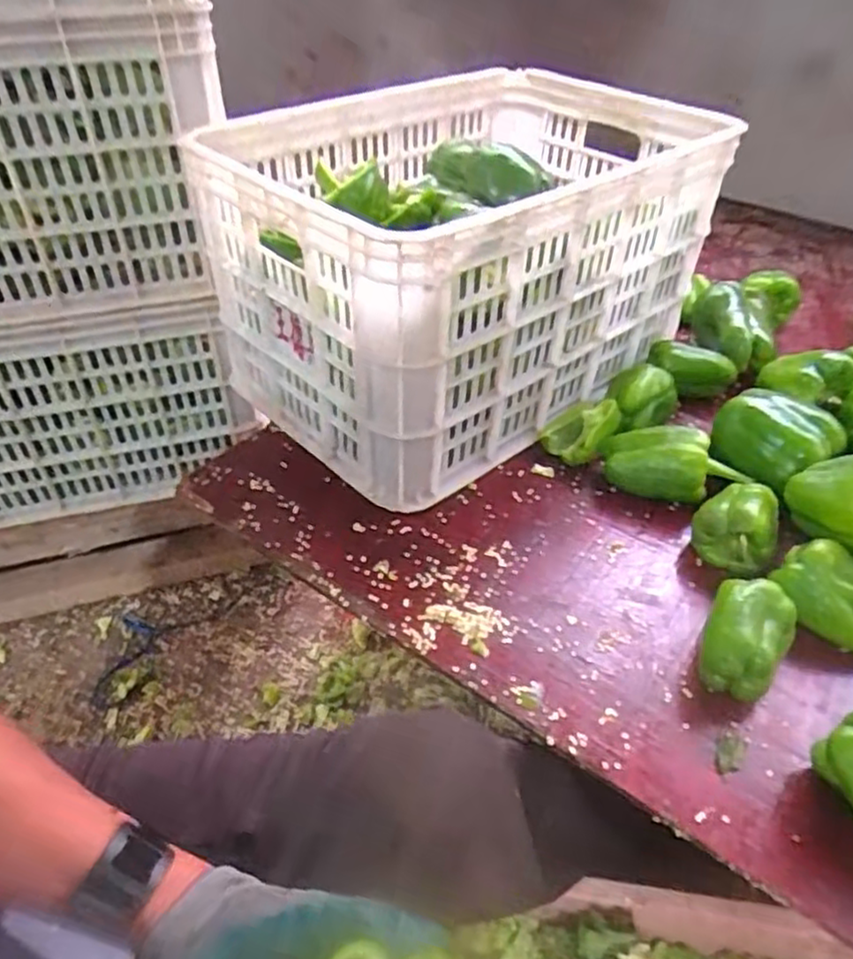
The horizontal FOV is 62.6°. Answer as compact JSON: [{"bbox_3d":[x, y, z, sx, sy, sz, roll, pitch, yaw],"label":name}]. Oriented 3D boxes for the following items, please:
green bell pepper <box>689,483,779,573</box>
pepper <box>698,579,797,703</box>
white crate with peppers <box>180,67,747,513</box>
[{"bbox_3d":[0.290,0.045,0.658,0.073,0.055,0.073,24,47,23],"label":"green bell pepper"},{"bbox_3d":[0.254,0.130,0.563,0.064,0.067,0.085,26,48,25],"label":"pepper"},{"bbox_3d":[0.040,-0.249,0.809,0.500,0.291,0.369,-26,49,-27],"label":"white crate with peppers"}]

